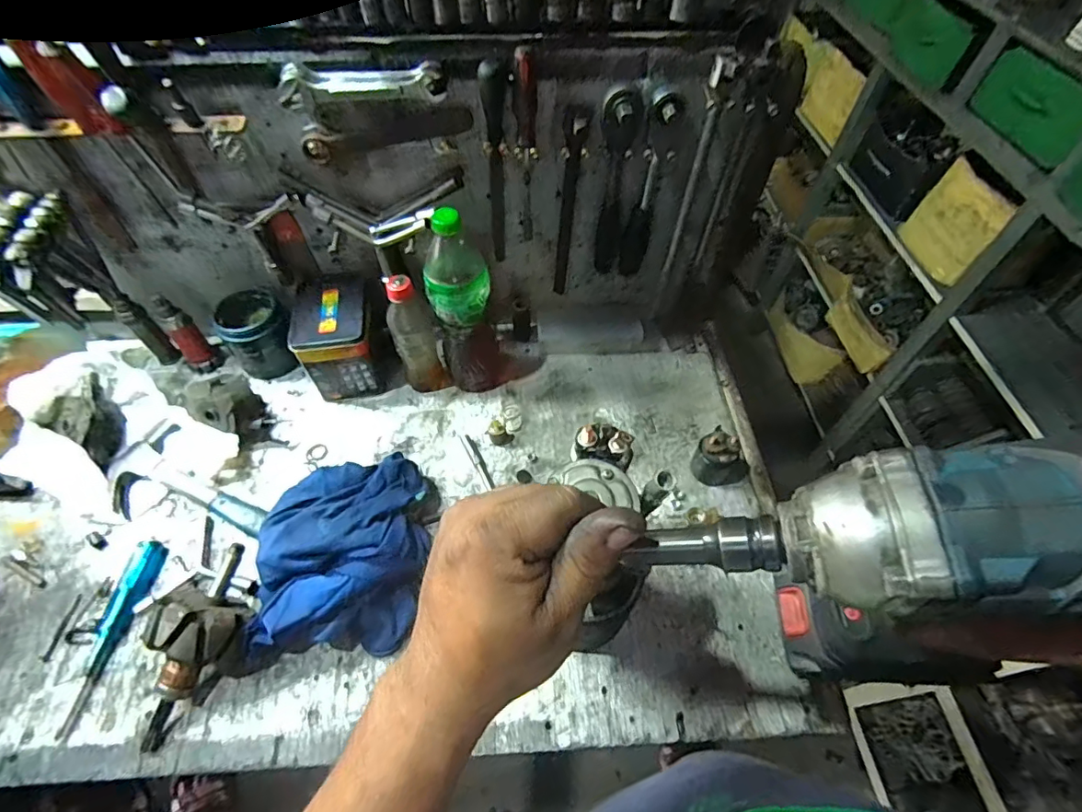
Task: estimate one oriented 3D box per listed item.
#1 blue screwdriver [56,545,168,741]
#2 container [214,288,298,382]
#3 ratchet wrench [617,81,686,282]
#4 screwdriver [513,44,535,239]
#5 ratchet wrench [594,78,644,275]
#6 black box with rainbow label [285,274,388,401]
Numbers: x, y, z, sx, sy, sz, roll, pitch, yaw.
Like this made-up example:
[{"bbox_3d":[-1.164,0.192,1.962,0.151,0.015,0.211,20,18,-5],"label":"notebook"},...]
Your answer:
[{"bbox_3d":[-0.471,0.240,0.562,0.026,0.029,0.192,8,55,5],"label":"blue screwdriver"},{"bbox_3d":[-0.412,-0.096,0.765,0.086,0.107,0.083,-20,57,-15],"label":"container"},{"bbox_3d":[0.128,-0.254,0.636,0.042,0.245,0.035,12,55,7],"label":"ratchet wrench"},{"bbox_3d":[-0.017,-0.281,0.594,0.022,0.216,0.023,-1,54,-1],"label":"screwdriver"},{"bbox_3d":[0.084,-0.256,0.633,0.042,0.246,0.044,8,55,5],"label":"ratchet wrench"},{"bbox_3d":[-0.282,-0.095,0.738,0.101,0.123,0.128,-6,55,-5],"label":"black box with rainbow label"}]

